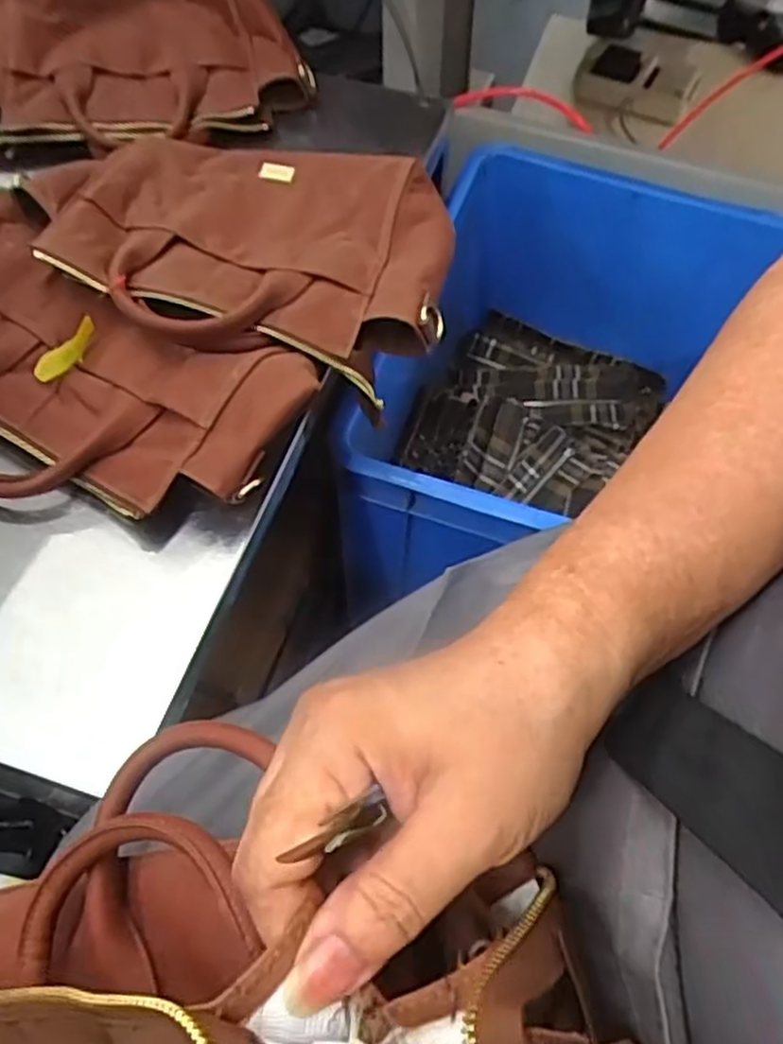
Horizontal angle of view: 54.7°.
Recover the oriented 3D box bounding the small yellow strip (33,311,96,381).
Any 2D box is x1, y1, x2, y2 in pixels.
[{"bbox_3d":[-0.218,-0.116,0.508,0.015,0.015,0.051,35,65,18],"label":"small yellow strip"}]

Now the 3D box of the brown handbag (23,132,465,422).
[{"bbox_3d":[-0.101,-0.211,0.563,0.288,0.058,0.236,10,60,4],"label":"brown handbag"}]

